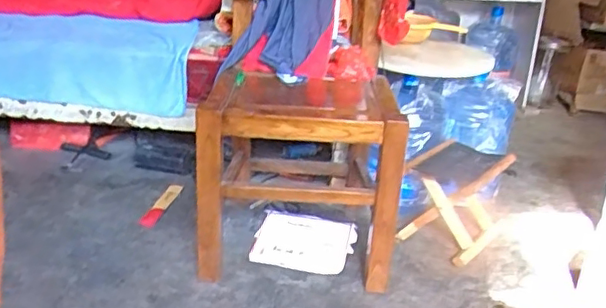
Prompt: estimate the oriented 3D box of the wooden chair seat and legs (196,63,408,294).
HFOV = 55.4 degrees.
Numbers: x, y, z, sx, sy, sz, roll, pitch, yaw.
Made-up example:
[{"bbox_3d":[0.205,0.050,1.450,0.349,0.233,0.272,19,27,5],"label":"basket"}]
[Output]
[{"bbox_3d":[-0.008,0.051,1.585,0.501,0.448,0.415,4,24,1],"label":"wooden chair seat and legs"}]

